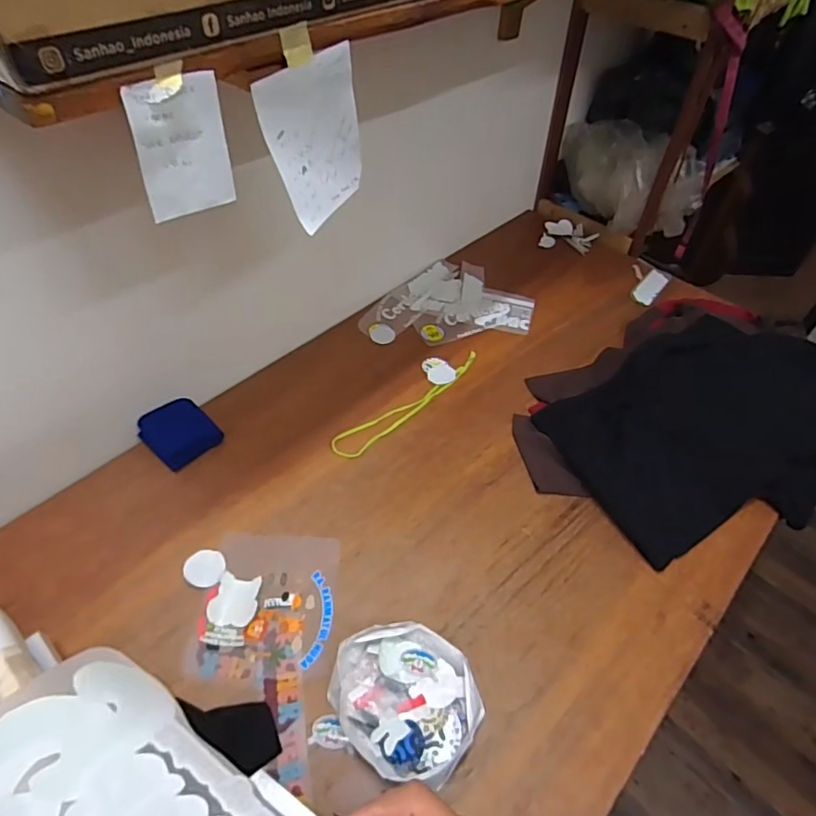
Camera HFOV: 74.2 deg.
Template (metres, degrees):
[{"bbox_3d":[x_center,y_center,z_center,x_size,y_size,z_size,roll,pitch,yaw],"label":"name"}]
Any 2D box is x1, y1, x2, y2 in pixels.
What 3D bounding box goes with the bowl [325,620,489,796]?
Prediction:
[{"bbox_3d":[-0.005,0.378,0.709,0.190,0.042,0.167,34,56,23],"label":"bowl"}]

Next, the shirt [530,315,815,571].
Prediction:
[{"bbox_3d":[0.573,0.015,0.966,0.538,0.144,0.345,-20,54,-18],"label":"shirt"}]

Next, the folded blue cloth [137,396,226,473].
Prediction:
[{"bbox_3d":[-0.416,0.042,0.982,0.129,0.026,0.111,38,58,26],"label":"folded blue cloth"}]

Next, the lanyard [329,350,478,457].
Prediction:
[{"bbox_3d":[0.009,-0.016,1.069,0.381,0.007,0.063,-36,54,-29],"label":"lanyard"}]

